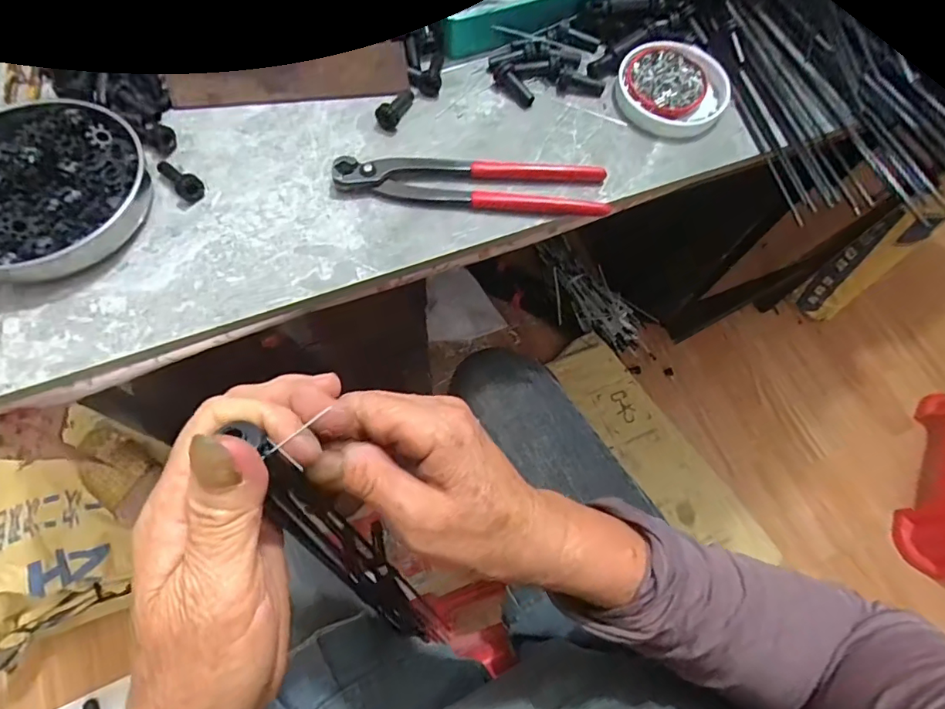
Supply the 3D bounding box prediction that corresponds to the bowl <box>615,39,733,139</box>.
[{"bbox_3d":[0.166,-0.224,0.435,0.091,0.013,0.094,1,68,-3],"label":"bowl"}]

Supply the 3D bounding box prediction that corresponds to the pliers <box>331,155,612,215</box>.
[{"bbox_3d":[0.001,-0.124,0.382,0.196,0.016,0.043,-2,68,-4],"label":"pliers"}]

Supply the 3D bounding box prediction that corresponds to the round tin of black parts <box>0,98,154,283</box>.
[{"bbox_3d":[-0.293,-0.116,0.352,0.128,0.028,0.137,9,68,1],"label":"round tin of black parts"}]

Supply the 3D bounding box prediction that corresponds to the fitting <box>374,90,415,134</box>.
[{"bbox_3d":[-0.059,-0.193,0.410,0.016,0.017,0.043,24,55,7],"label":"fitting"}]

